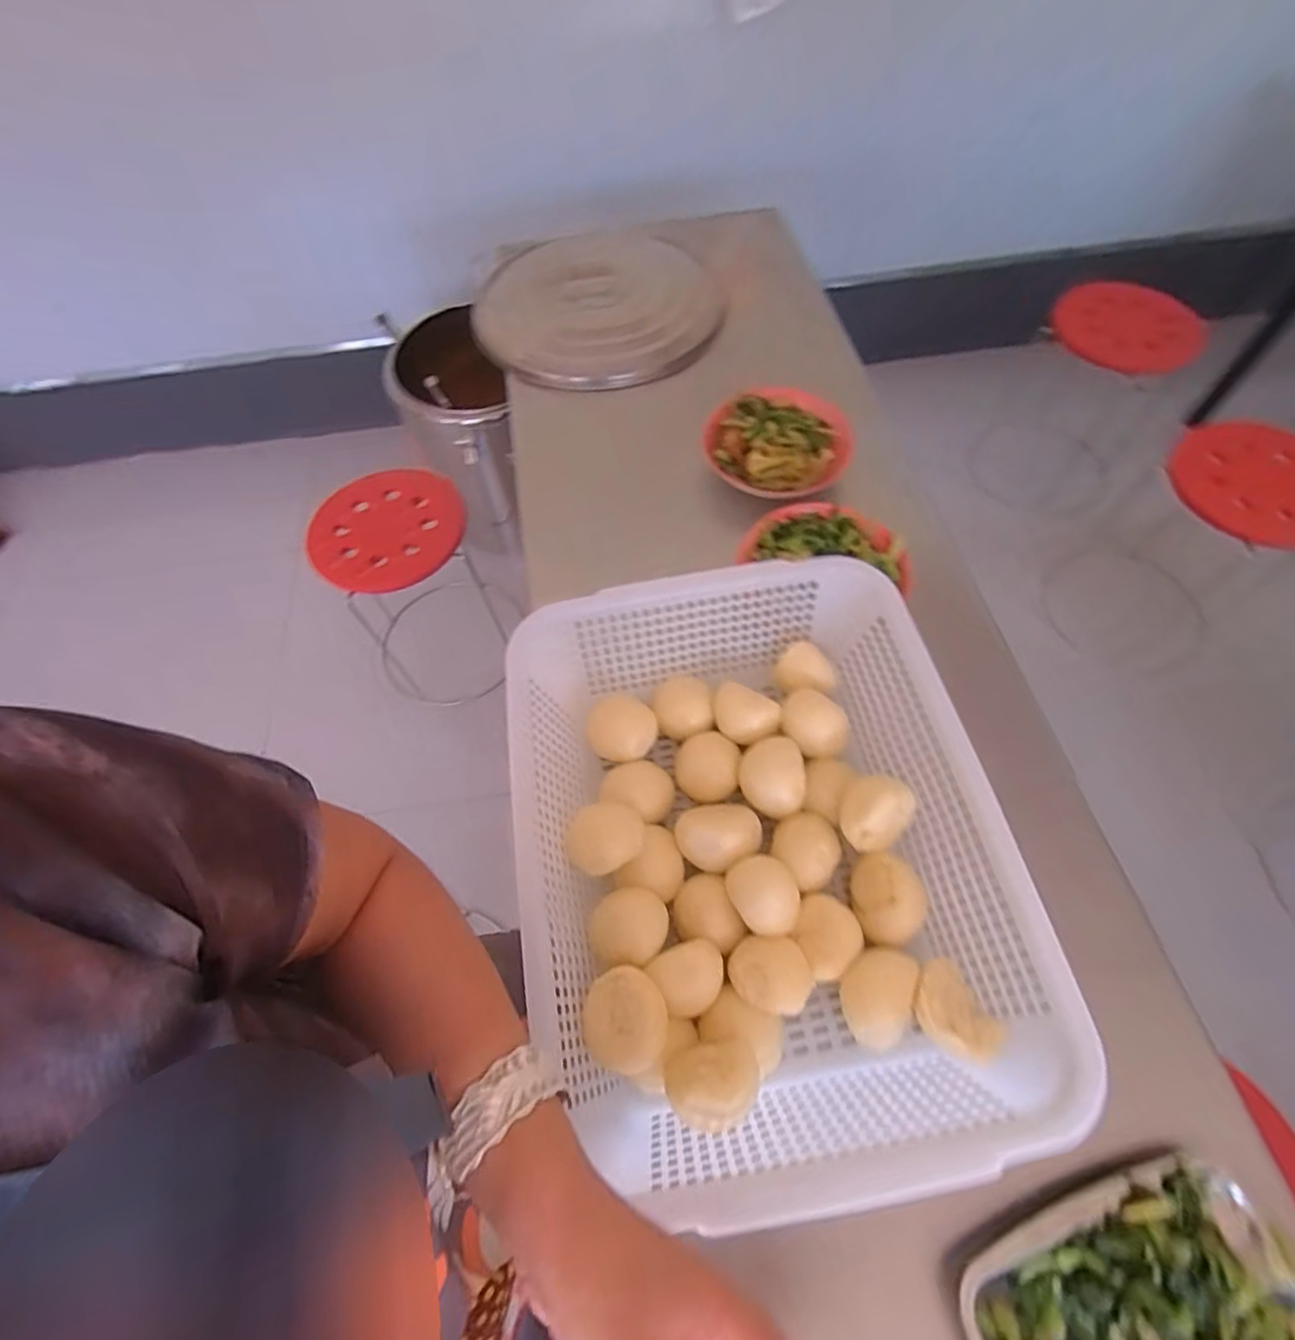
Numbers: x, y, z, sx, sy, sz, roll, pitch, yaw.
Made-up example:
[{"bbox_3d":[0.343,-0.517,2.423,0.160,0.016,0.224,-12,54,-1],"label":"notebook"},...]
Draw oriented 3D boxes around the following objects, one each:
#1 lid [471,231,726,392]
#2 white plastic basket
[{"bbox_3d":[-0.088,-0.610,1.036,0.387,0.063,0.406,-1,61,2],"label":"lid"},{"bbox_3d":[0.090,0.148,0.548,0.364,0.135,0.468,-9,61,-2],"label":"white plastic basket"}]

